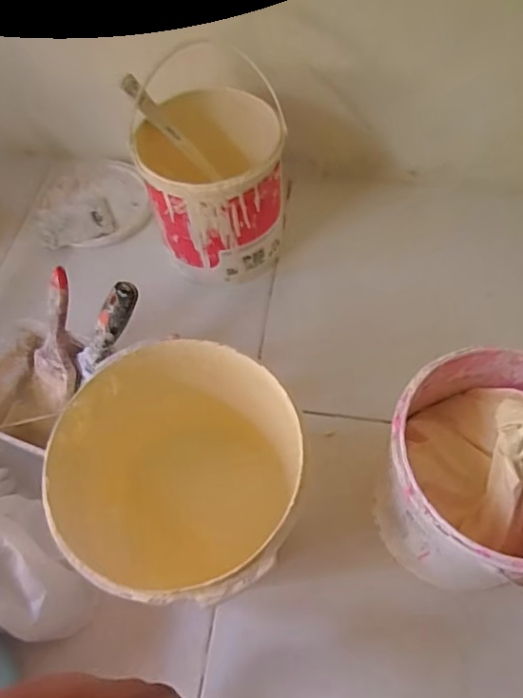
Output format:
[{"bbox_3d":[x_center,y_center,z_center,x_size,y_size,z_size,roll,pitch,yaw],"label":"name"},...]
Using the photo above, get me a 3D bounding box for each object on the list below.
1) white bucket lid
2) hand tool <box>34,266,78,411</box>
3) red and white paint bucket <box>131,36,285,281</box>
[{"bbox_3d":[-0.261,-0.235,0.826,0.164,0.015,0.185,-11,60,-4],"label":"white bucket lid"},{"bbox_3d":[-0.237,-0.012,0.612,0.065,0.168,0.023,15,23,11],"label":"hand tool"},{"bbox_3d":[-0.055,-0.212,0.709,0.178,0.173,0.181,-5,60,0],"label":"red and white paint bucket"}]

